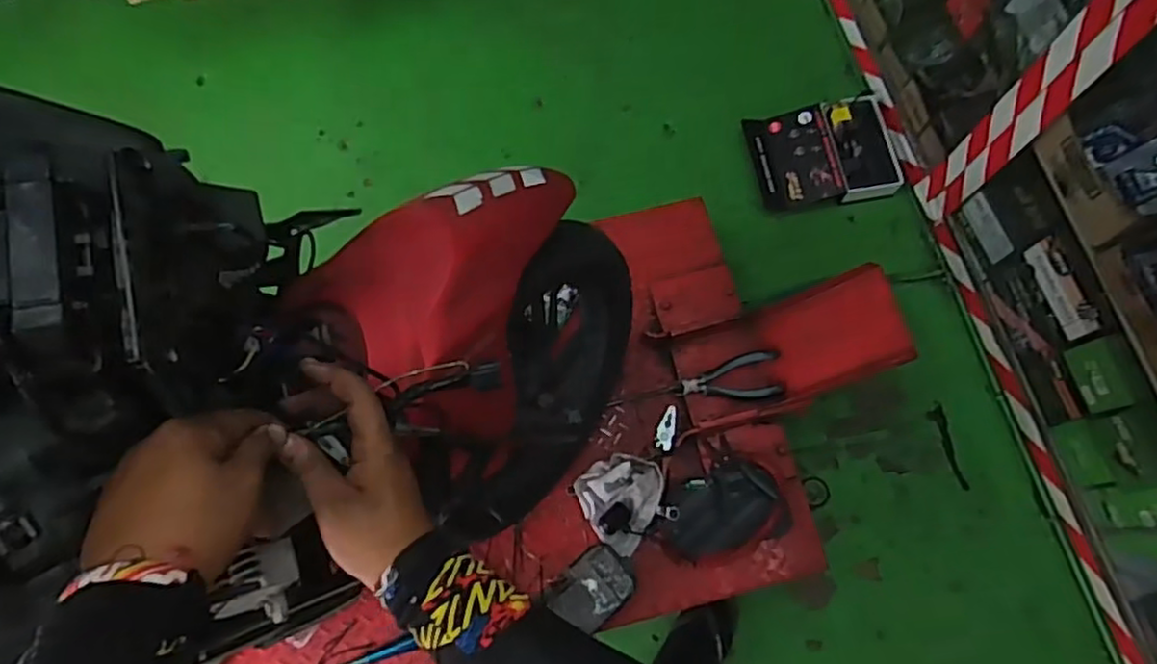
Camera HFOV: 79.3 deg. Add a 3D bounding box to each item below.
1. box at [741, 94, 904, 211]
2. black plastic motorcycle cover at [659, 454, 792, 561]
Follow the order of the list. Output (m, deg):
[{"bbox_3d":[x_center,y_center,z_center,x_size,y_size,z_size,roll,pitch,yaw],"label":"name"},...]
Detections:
[{"bbox_3d":[0.528,-0.381,1.496,0.304,0.048,0.235,-13,73,-4],"label":"box"},{"bbox_3d":[0.234,0.281,1.120,0.203,0.041,0.139,-17,74,-5],"label":"black plastic motorcycle cover"}]

